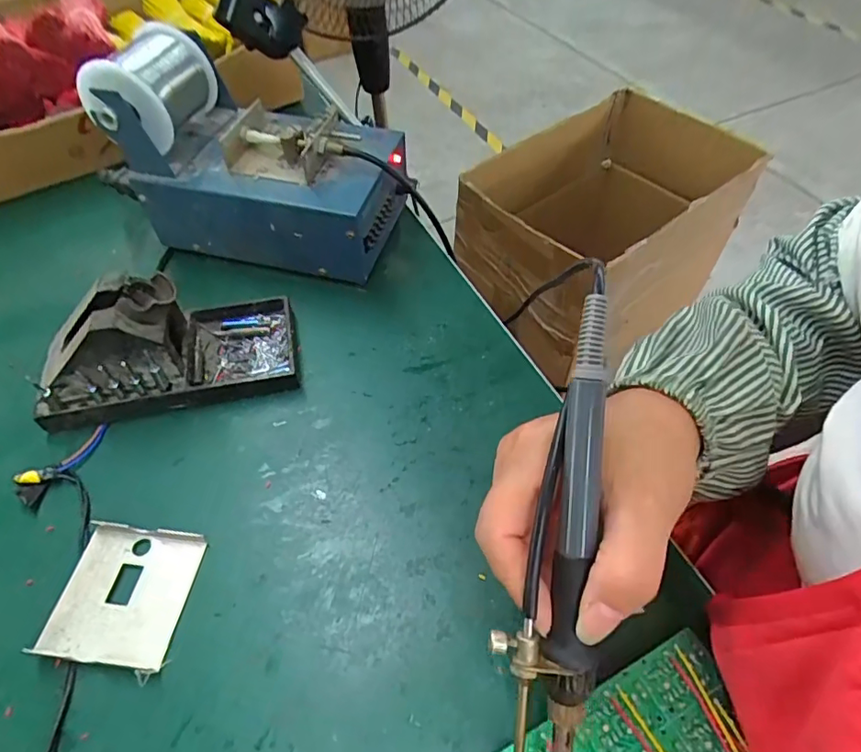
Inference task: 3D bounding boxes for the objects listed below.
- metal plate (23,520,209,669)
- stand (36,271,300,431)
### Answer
[{"bbox_3d":[-0.162,0.115,0.290,0.065,0.011,0.069,4,53,4],"label":"metal plate"},{"bbox_3d":[-0.172,-0.030,0.357,0.152,0.071,0.079,-9,54,-6],"label":"stand"}]

